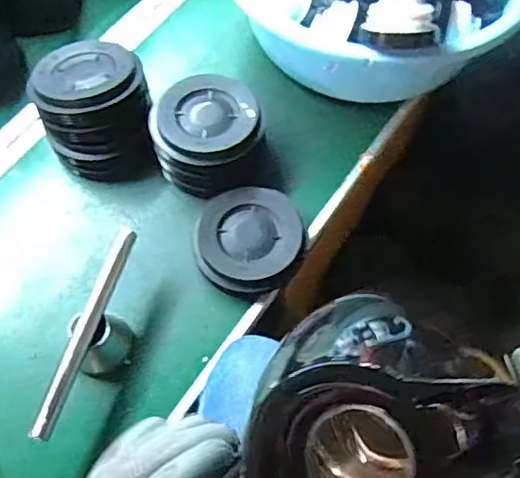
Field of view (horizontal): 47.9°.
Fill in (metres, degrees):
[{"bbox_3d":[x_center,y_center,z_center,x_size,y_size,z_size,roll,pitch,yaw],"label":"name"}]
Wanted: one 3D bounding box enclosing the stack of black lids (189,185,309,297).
[{"bbox_3d":[-0.012,0.002,0.626,0.116,0.035,0.119,38,70,16],"label":"stack of black lids"}]

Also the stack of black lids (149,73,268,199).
[{"bbox_3d":[-0.057,-0.113,0.659,0.117,0.068,0.122,-5,65,-3],"label":"stack of black lids"}]

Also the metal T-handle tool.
[{"bbox_3d":[-0.152,0.093,0.557,0.048,0.078,0.198,14,65,6],"label":"metal T-handle tool"}]

